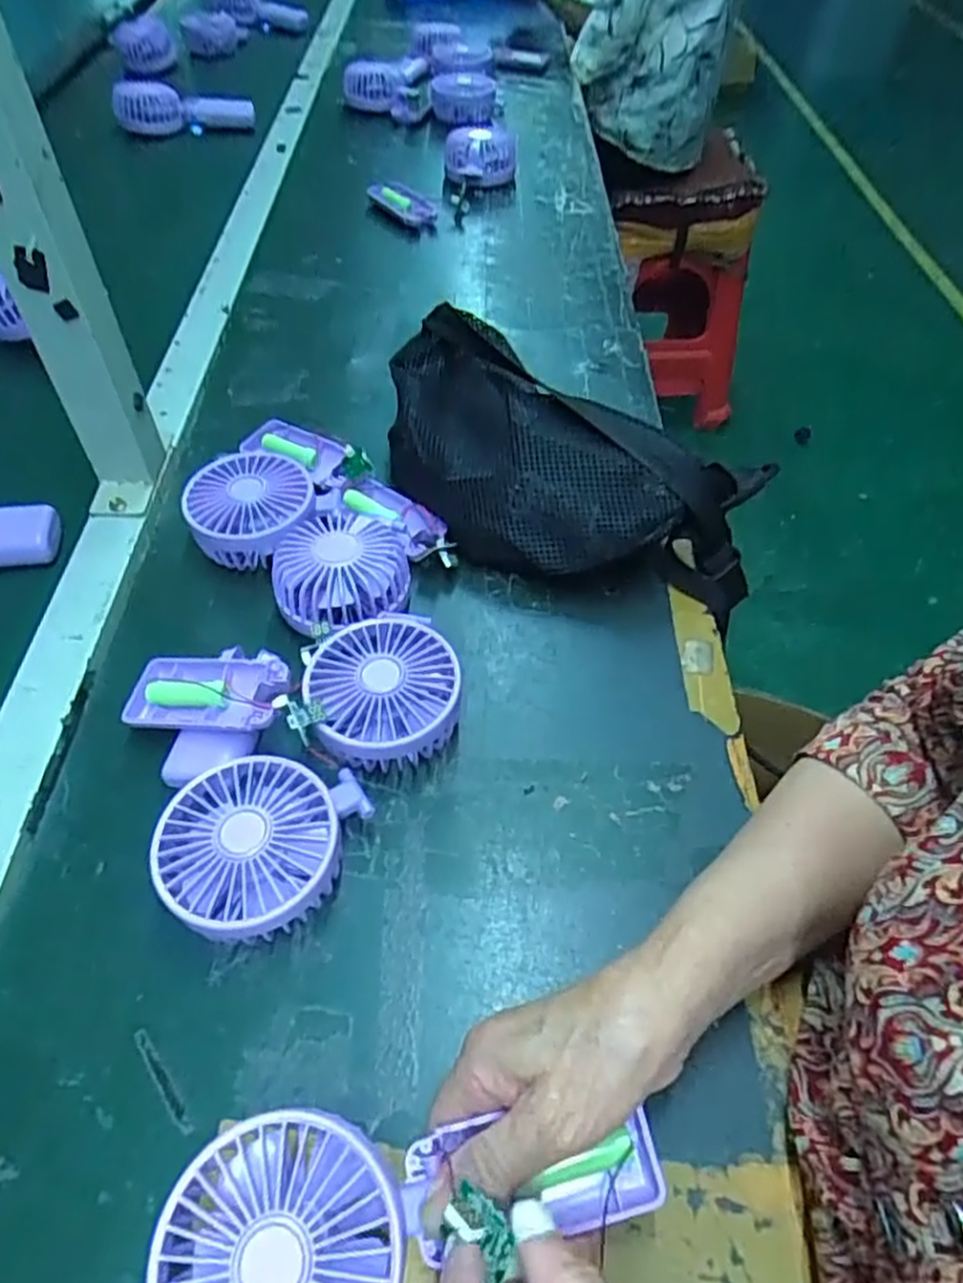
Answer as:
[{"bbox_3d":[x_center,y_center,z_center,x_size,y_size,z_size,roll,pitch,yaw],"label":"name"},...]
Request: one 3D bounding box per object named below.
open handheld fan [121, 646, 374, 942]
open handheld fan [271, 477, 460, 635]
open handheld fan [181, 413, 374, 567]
[{"bbox_3d":[-0.131,0.070,0.396,0.101,0.045,0.184,-28,57,-20],"label":"open handheld fan"},{"bbox_3d":[-0.074,-0.062,0.497,0.105,0.046,0.143,8,53,6],"label":"open handheld fan"},{"bbox_3d":[-0.143,-0.117,0.539,0.105,0.040,0.153,8,53,6],"label":"open handheld fan"}]

